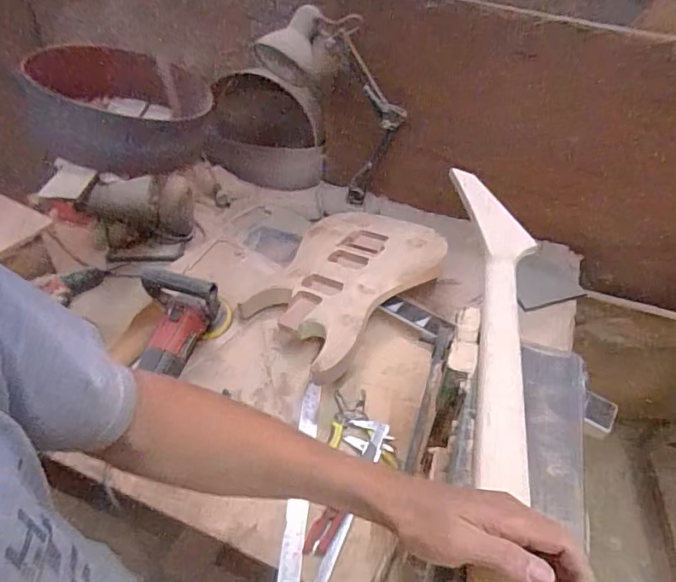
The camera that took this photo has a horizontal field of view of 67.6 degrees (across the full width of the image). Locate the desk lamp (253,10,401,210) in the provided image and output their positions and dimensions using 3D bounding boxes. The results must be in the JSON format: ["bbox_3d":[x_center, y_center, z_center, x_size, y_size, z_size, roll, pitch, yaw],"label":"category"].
[{"bbox_3d":[0.013,-0.411,1.123,0.215,0.426,0.181,-26,42,14],"label":"desk lamp"}]

